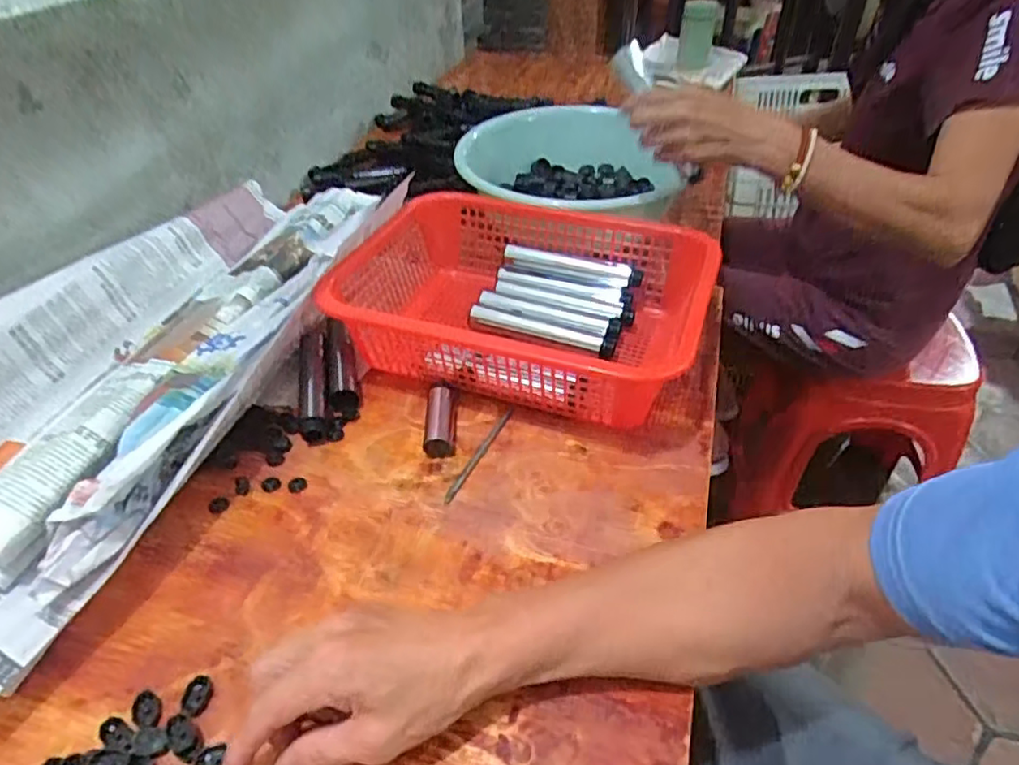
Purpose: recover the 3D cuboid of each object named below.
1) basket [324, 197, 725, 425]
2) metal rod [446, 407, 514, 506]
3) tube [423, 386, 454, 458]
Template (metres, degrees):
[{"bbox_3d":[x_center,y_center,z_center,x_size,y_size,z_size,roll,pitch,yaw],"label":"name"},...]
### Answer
[{"bbox_3d":[0.012,-0.075,0.637,0.329,0.101,0.250,13,43,16],"label":"basket"},{"bbox_3d":[-0.026,0.059,0.542,0.008,0.008,0.111,18,43,22],"label":"metal rod"},{"bbox_3d":[-0.063,0.033,0.562,0.025,0.023,0.070,-4,41,-3],"label":"tube"}]

